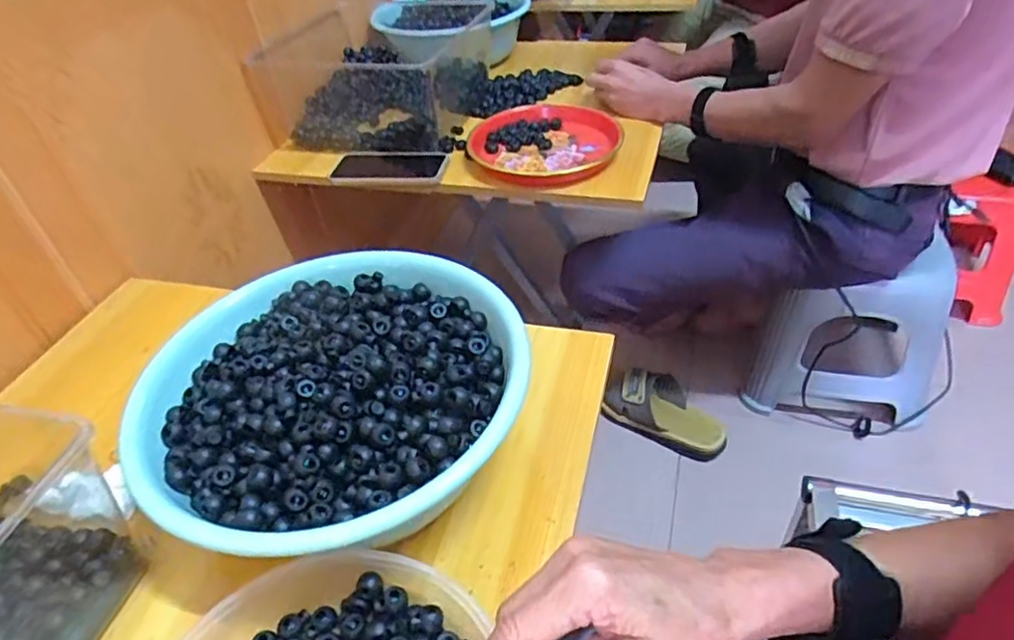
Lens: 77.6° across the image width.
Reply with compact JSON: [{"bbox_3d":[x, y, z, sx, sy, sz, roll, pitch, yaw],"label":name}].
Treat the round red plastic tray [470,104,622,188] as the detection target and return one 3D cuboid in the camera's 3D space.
[{"bbox_3d":[0.054,-0.254,0.907,0.213,0.033,0.189,3,42,9],"label":"round red plastic tray"}]

